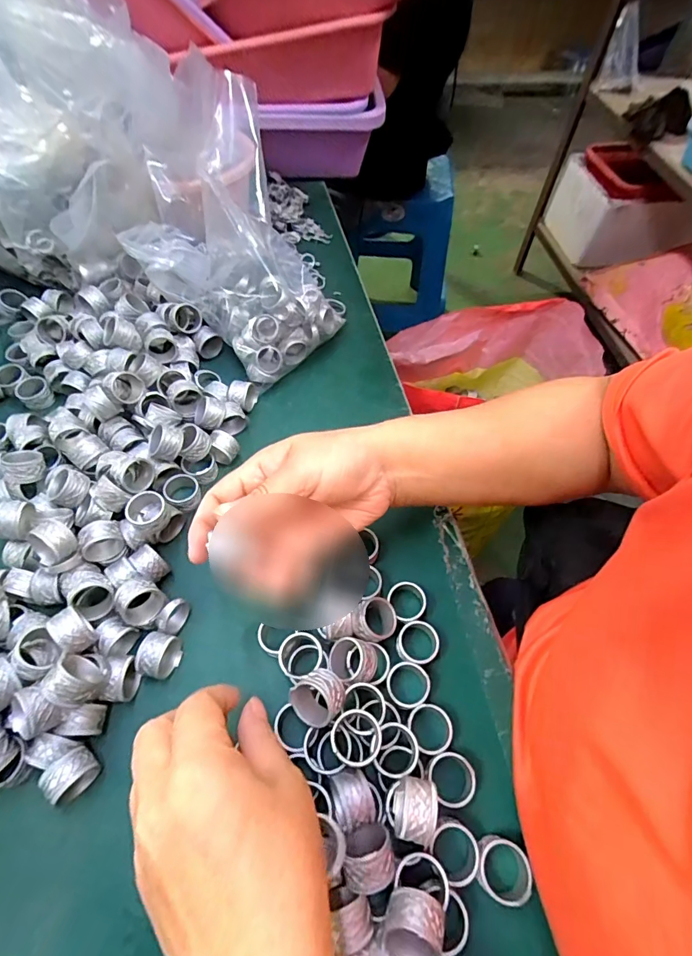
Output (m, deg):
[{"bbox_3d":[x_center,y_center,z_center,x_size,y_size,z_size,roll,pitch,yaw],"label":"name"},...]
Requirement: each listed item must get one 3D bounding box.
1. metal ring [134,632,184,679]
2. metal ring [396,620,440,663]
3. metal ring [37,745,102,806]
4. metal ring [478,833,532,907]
[{"bbox_3d":[-0.124,0.118,0.298,0.022,0.026,0.026,13,59,6],"label":"metal ring"},{"bbox_3d":[0.048,0.114,0.308,0.028,0.017,0.028,1,58,-2],"label":"metal ring"},{"bbox_3d":[-0.160,0.173,0.263,0.018,0.026,0.025,34,63,17],"label":"metal ring"},{"bbox_3d":[0.085,0.214,0.245,0.027,0.021,0.027,1,58,-2],"label":"metal ring"}]

